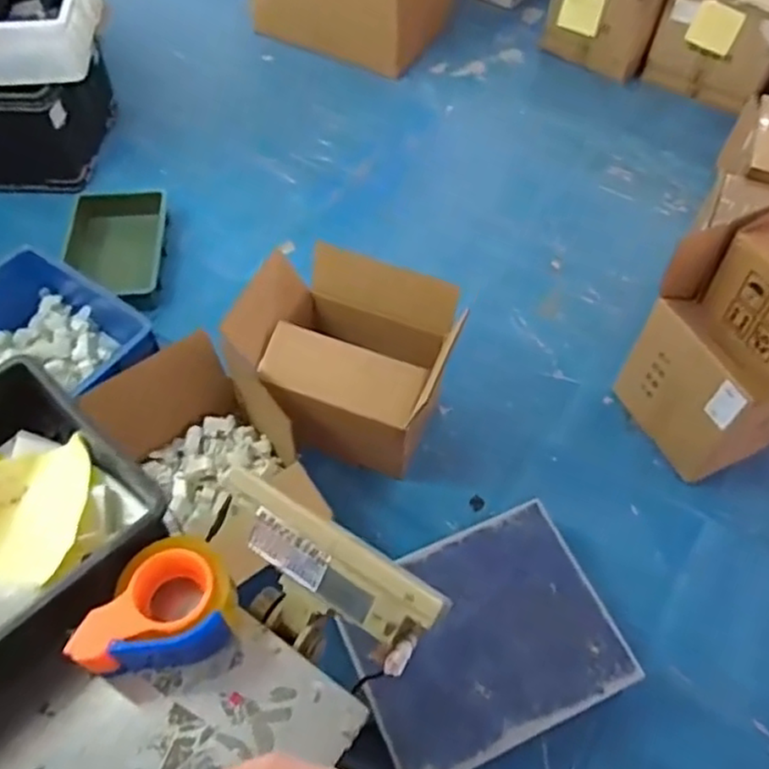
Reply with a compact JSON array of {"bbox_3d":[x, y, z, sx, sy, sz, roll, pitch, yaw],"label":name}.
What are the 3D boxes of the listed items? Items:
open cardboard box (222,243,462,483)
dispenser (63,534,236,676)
[{"bbox_3d":[-0.087,-0.082,1.560,0.472,0.328,0.362,17,58,10],"label":"open cardboard box"},{"bbox_3d":[-0.213,0.229,0.670,0.112,0.071,0.144,20,59,12],"label":"dispenser"}]

